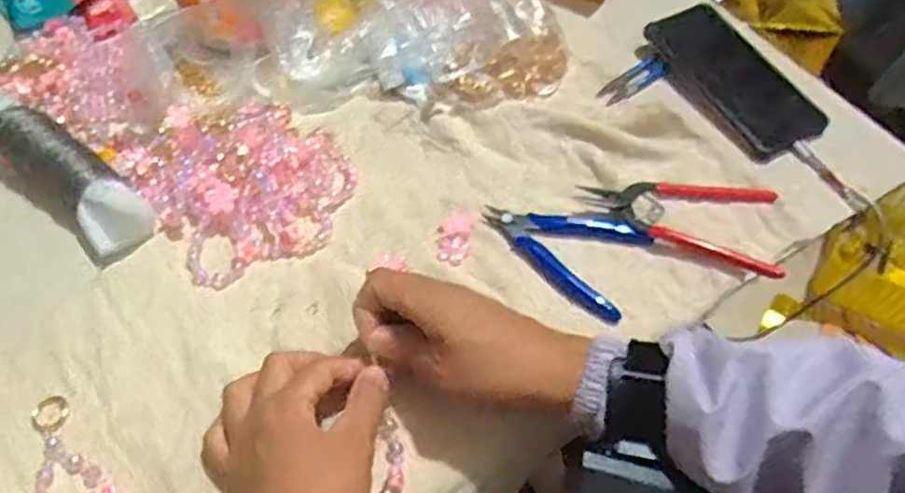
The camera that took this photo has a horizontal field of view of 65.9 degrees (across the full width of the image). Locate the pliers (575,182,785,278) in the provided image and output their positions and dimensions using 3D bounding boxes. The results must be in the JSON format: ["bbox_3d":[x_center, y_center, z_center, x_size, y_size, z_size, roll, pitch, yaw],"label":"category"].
[{"bbox_3d":[0.173,-0.034,0.514,0.144,0.014,0.078,23,60,16],"label":"pliers"}]

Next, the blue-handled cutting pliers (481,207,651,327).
[{"bbox_3d":[0.084,-0.006,0.504,0.117,0.007,0.078,32,62,21],"label":"blue-handled cutting pliers"}]

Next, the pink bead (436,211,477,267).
[{"bbox_3d":[0.002,-0.008,0.511,0.024,0.004,0.045,10,57,8],"label":"pink bead"}]

